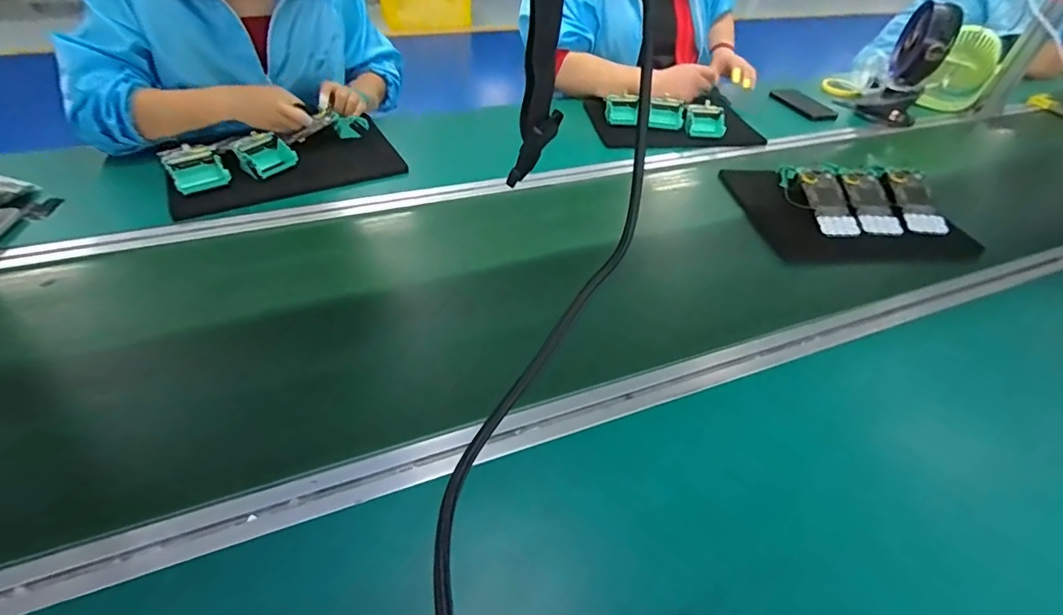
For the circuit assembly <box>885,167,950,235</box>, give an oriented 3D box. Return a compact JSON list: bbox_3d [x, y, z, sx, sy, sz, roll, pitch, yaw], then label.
[{"bbox_3d":[0.668,-0.186,0.838,0.085,0.014,0.139,4,62,-2],"label":"circuit assembly"}]

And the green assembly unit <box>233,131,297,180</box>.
[{"bbox_3d":[-0.417,-0.236,0.756,0.058,0.037,0.079,29,49,22],"label":"green assembly unit"}]

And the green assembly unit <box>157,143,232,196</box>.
[{"bbox_3d":[-0.495,-0.206,0.716,0.072,0.037,0.072,-31,56,-31],"label":"green assembly unit"}]

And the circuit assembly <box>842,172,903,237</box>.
[{"bbox_3d":[0.570,-0.177,0.815,0.072,0.013,0.130,-1,67,-8],"label":"circuit assembly"}]

